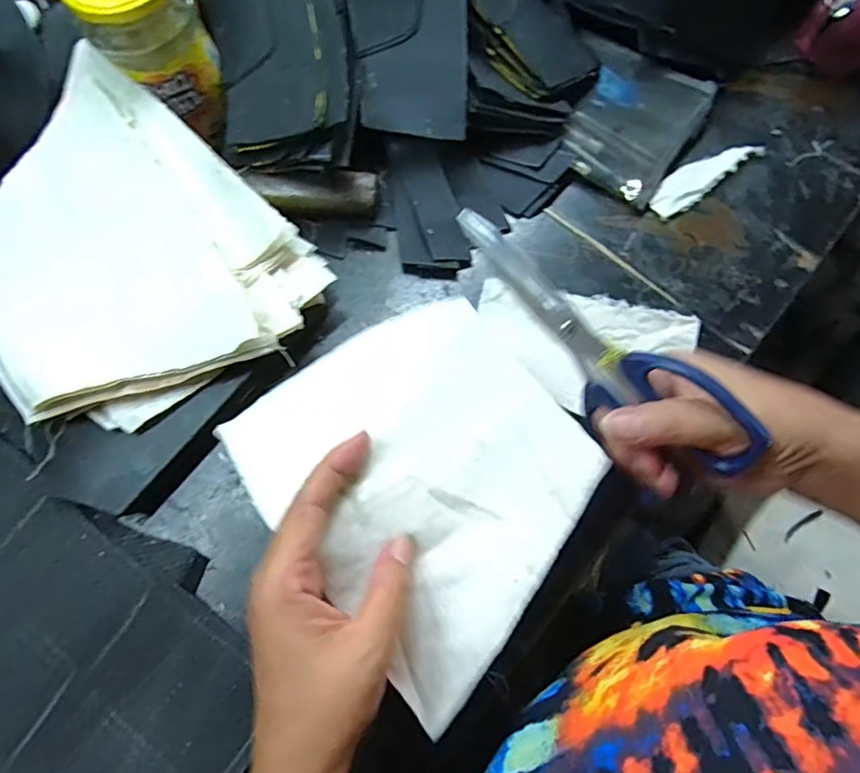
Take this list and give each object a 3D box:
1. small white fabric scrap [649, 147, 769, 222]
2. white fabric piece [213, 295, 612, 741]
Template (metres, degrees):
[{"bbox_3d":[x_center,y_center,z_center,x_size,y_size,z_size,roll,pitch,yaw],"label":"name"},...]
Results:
[{"bbox_3d":[0.216,-0.166,0.437,0.102,0.009,0.029,-33,75,-8],"label":"small white fabric scrap"},{"bbox_3d":[0.001,0.049,0.298,0.156,0.025,0.185,-37,77,-9],"label":"white fabric piece"}]

